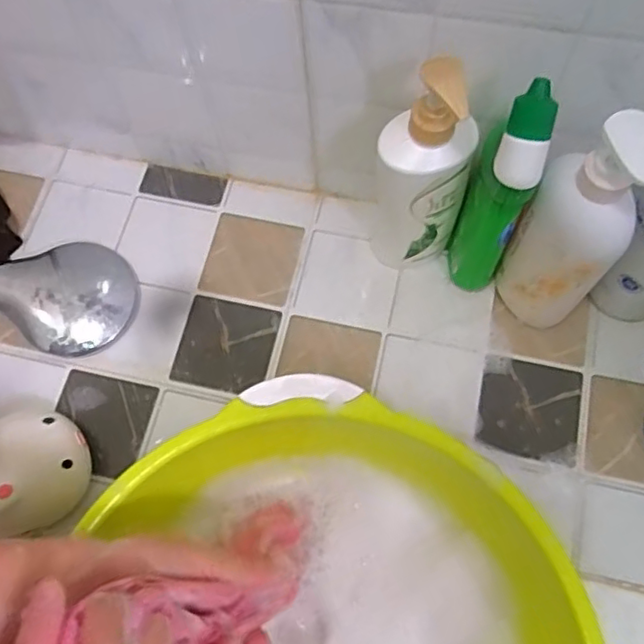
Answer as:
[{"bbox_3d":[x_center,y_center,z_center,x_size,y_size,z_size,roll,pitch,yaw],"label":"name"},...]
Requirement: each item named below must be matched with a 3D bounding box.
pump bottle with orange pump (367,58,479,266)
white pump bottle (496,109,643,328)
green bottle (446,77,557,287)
[{"bbox_3d":[0.085,-0.127,0.539,0.073,0.243,0.063,11,68,6],"label":"pump bottle with orange pump"},{"bbox_3d":[0.200,-0.065,0.512,0.076,0.262,0.055,25,71,13],"label":"white pump bottle"},{"bbox_3d":[0.144,-0.100,0.522,0.052,0.224,0.055,-1,68,3],"label":"green bottle"}]

